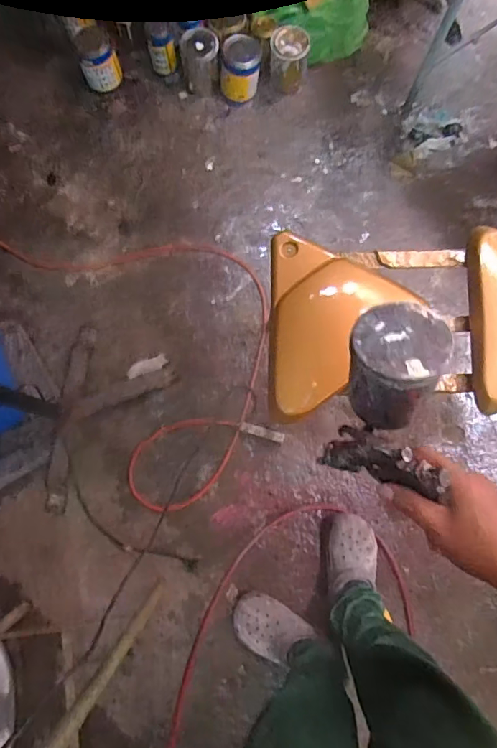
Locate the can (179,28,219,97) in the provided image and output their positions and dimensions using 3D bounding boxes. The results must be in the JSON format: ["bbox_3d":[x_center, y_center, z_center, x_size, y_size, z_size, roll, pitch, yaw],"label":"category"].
[{"bbox_3d":[-0.132,-0.881,1.360,0.100,0.155,0.109,0,81,3],"label":"can"}]

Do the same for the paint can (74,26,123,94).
[{"bbox_3d":[-0.429,-0.897,1.380,0.110,0.117,0.133,-23,80,-1],"label":"paint can"}]

